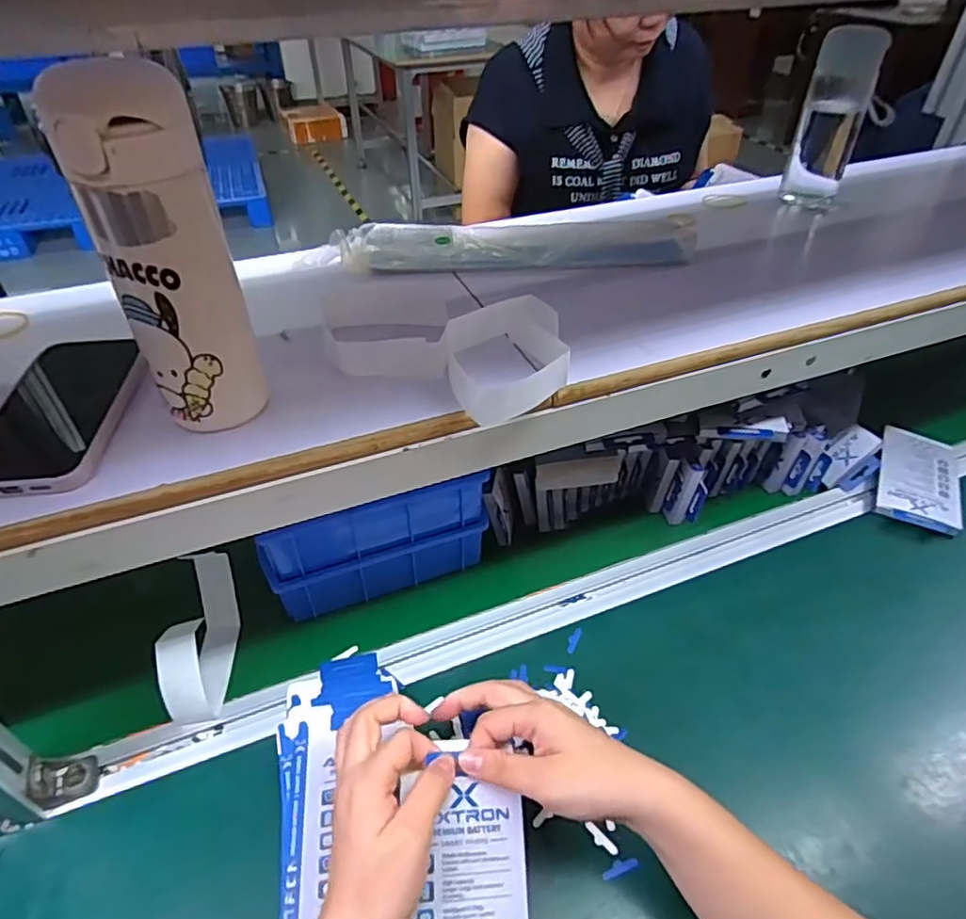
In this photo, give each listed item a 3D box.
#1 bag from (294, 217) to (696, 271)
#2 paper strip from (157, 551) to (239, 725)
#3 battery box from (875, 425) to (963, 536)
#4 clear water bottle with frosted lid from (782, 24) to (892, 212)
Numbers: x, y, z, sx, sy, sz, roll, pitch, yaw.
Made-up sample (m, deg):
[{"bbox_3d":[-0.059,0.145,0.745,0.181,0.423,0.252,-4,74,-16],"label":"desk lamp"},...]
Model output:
[{"bbox_3d":[0.025,-0.211,0.596,0.369,0.030,0.088,-3,42,-3],"label":"bag"},{"bbox_3d":[-0.237,0.151,0.512,0.045,0.072,0.125,-5,42,-5],"label":"paper strip"},{"bbox_3d":[0.475,0.019,0.673,0.074,0.024,0.146,17,45,18],"label":"battery box"},{"bbox_3d":[0.355,-0.336,0.638,0.060,0.183,0.062,18,45,19],"label":"clear water bottle with frosted lid"}]

